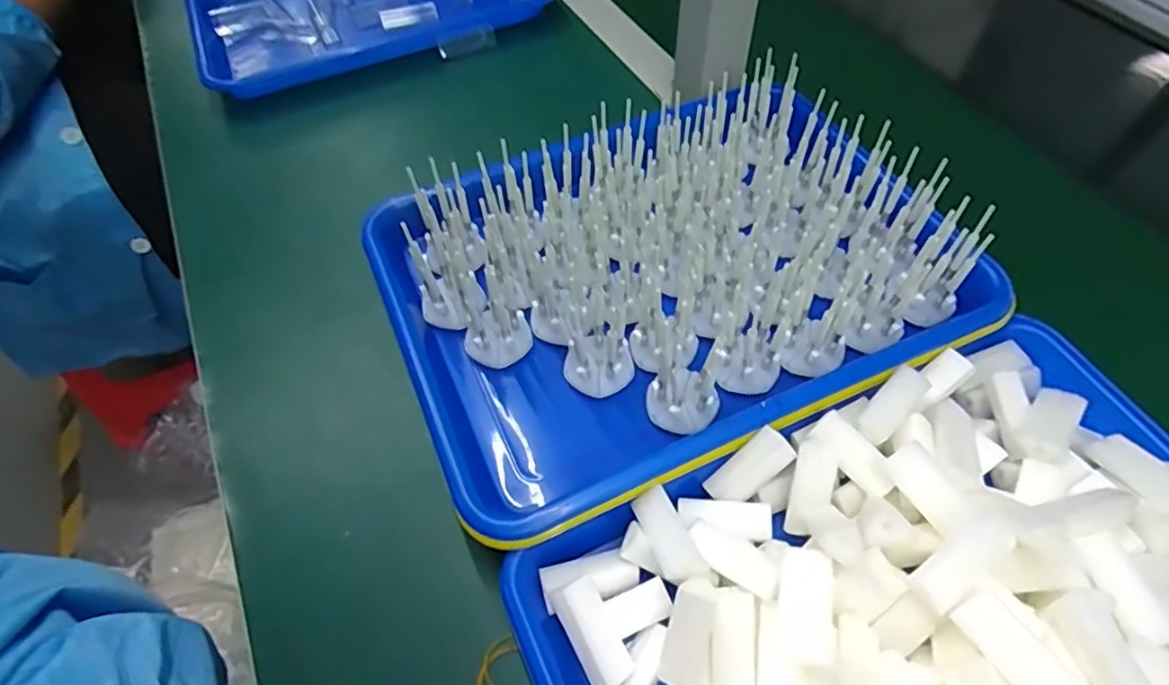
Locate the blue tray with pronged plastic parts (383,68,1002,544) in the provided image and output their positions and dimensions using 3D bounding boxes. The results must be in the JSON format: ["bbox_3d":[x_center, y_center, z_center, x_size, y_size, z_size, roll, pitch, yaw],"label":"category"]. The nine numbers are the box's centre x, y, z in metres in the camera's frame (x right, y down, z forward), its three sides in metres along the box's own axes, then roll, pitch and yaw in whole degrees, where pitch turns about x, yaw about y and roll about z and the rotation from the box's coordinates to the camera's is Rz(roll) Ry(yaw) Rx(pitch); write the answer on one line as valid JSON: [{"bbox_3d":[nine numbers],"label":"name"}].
[{"bbox_3d":[0.054,-0.050,0.378,0.337,0.069,0.237,-21,57,-12],"label":"blue tray with pronged plastic parts"}]

